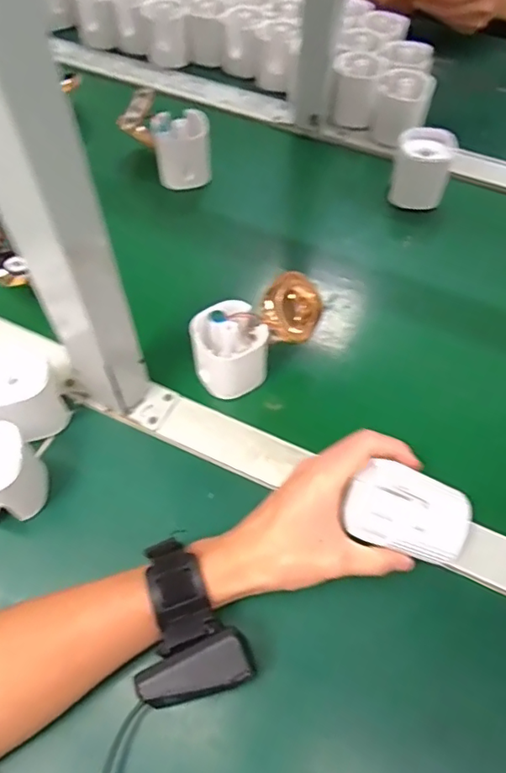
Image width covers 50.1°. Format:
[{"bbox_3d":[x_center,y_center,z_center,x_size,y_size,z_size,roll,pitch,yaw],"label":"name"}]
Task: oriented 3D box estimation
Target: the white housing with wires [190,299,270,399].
[{"bbox_3d":[-0.019,-0.030,0.457,0.061,0.060,0.058,-16,58,-9],"label":"white housing with wires"}]

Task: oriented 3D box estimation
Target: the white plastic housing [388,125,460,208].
[{"bbox_3d":[0.182,-0.232,0.588,0.064,0.075,0.061,11,57,8],"label":"white plastic housing"}]

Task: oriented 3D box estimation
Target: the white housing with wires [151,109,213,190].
[{"bbox_3d":[-0.077,-0.260,0.607,0.062,0.079,0.052,-7,56,-5],"label":"white housing with wires"}]

